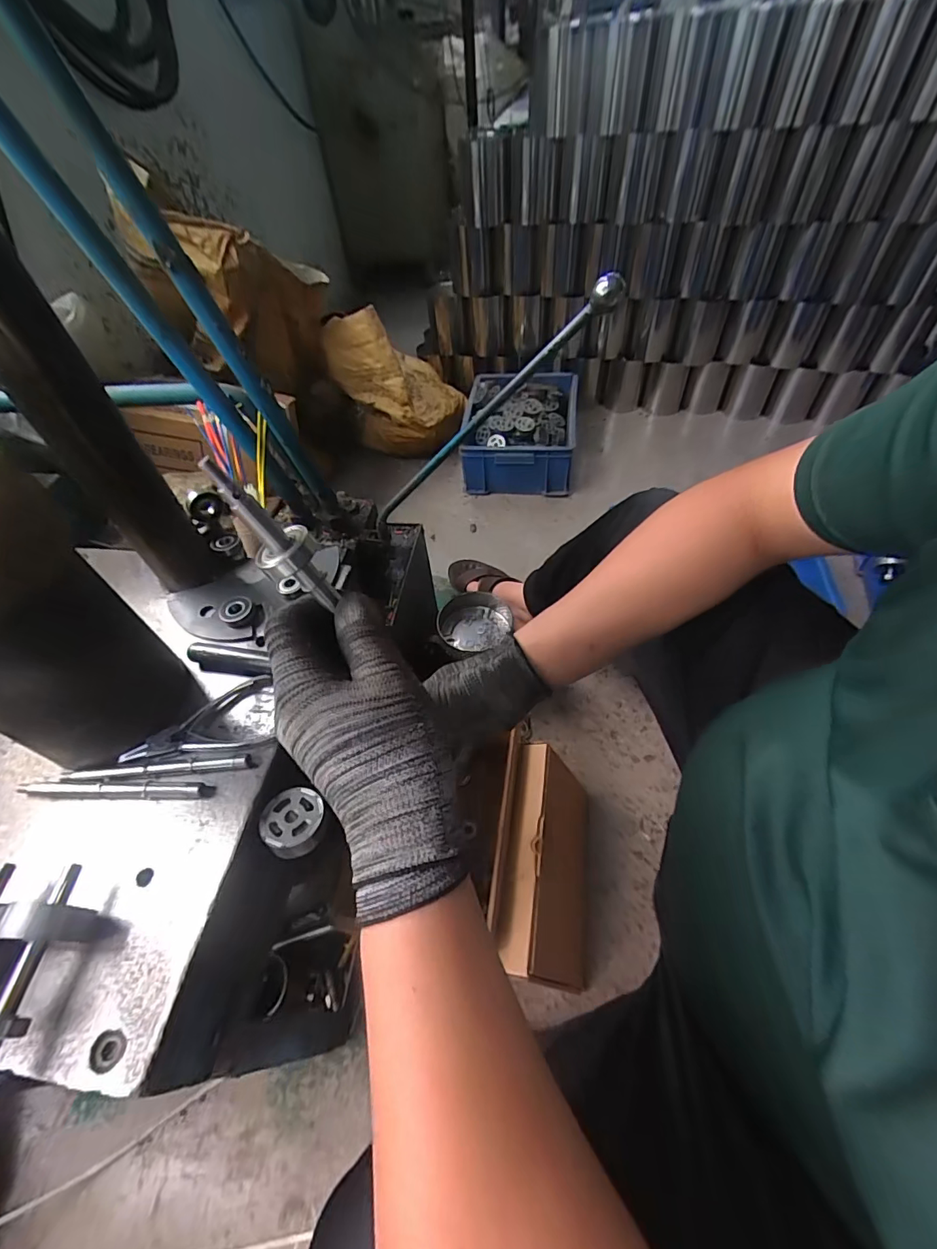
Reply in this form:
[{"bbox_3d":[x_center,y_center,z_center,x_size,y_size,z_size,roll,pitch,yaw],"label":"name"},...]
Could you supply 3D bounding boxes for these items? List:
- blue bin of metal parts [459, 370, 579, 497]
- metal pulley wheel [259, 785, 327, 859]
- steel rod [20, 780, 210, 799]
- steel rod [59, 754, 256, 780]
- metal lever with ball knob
[{"bbox_3d":[0.149,-0.570,1.388,0.305,0.179,0.416,4,53,9],"label":"blue bin of metal parts"},{"bbox_3d":[-0.147,0.165,0.409,0.050,0.016,0.055,-40,59,-23],"label":"metal pulley wheel"},{"bbox_3d":[-0.301,0.140,0.410,0.168,0.010,0.013,-1,52,4],"label":"steel rod"},{"bbox_3d":[-0.270,0.124,0.419,0.166,0.009,0.013,-6,52,1],"label":"steel rod"},{"bbox_3d":[-0.004,-0.221,0.577,0.029,0.438,0.023,34,50,-24],"label":"metal lever with ball knob"}]

